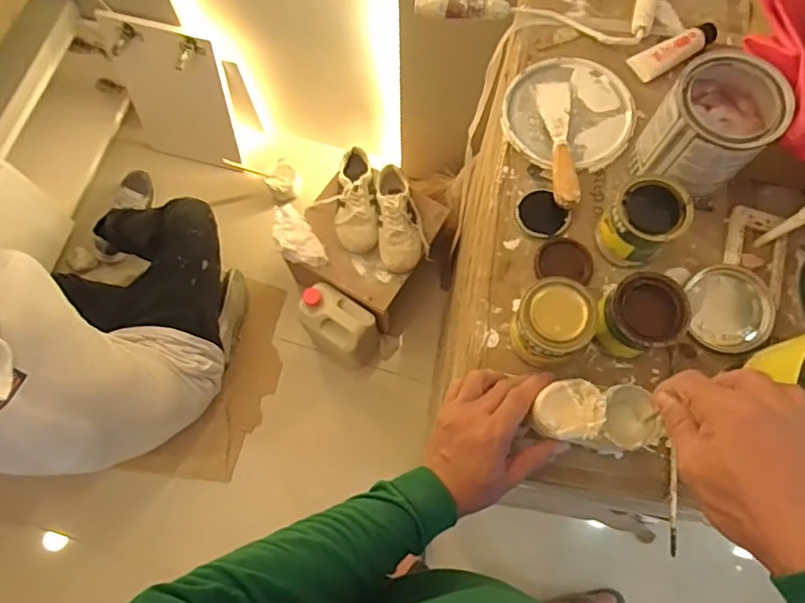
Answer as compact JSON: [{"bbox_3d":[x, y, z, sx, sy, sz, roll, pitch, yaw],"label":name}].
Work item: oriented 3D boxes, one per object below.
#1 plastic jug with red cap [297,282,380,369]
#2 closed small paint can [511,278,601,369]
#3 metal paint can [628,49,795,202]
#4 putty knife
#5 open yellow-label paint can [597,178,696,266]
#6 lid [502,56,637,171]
[{"bbox_3d":[-0.150,0.070,1.356,0.180,0.222,0.114,35,76,11],"label":"plastic jug with red cap"},{"bbox_3d":[0.147,0.024,0.550,0.070,0.093,0.068,0,72,0],"label":"closed small paint can"},{"bbox_3d":[0.314,-0.176,0.579,0.102,0.121,0.114,31,75,10],"label":"metal paint can"},{"bbox_3d":[0.178,-0.184,0.640,0.040,0.020,0.170,3,72,2],"label":"putty knife"},{"bbox_3d":[0.247,-0.083,0.580,0.069,0.081,0.069,0,72,0],"label":"open yellow-label paint can"},{"bbox_3d":[0.198,-0.225,0.668,0.149,0.012,0.143,0,72,0],"label":"lid"}]

